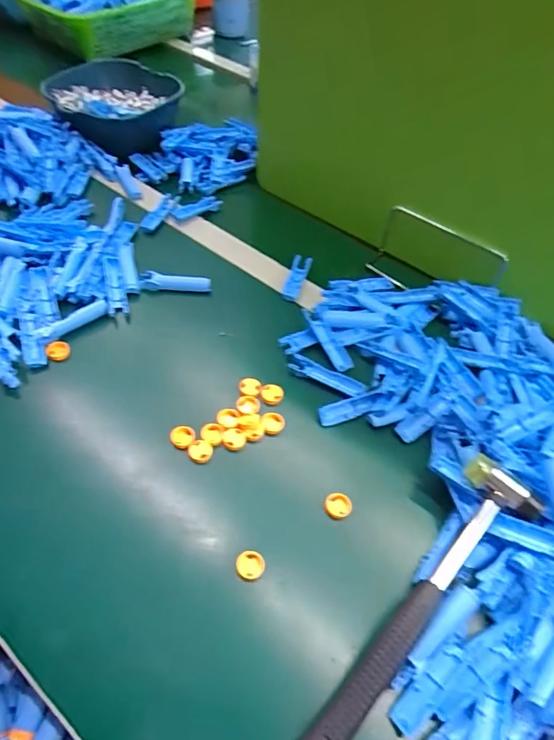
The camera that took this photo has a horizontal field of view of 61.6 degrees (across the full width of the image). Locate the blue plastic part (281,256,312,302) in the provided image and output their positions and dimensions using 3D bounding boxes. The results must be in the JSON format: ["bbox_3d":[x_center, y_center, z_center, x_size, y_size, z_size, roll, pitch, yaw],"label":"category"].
[{"bbox_3d":[0.023,-0.110,0.560,0.021,0.015,0.084,14,51,7],"label":"blue plastic part"}]

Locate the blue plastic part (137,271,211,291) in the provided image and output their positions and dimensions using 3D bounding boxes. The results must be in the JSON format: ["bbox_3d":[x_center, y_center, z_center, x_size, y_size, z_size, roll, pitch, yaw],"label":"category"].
[{"bbox_3d":[-0.116,-0.102,0.535,0.080,0.017,0.017,3,51,-3],"label":"blue plastic part"}]

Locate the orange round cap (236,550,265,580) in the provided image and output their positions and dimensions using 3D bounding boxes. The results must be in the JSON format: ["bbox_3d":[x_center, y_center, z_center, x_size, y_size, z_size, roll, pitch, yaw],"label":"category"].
[{"bbox_3d":[-0.020,0.149,0.357,0.021,0.006,0.019,2,51,-4],"label":"orange round cap"}]

